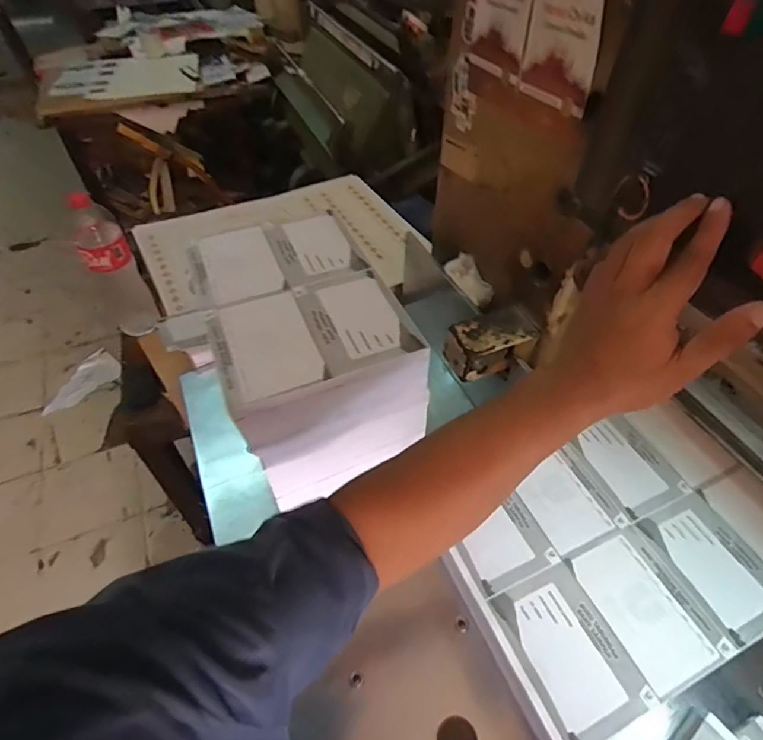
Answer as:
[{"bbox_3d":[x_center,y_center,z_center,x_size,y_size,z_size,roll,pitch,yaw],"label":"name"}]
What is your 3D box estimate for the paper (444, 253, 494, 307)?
[{"bbox_3d":[0.132,-0.132,0.695,0.039,0.024,0.091,-22,69,-19],"label":"paper"}]

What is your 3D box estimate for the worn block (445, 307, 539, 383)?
[{"bbox_3d":[0.144,-0.037,0.622,0.114,0.057,0.066,-18,51,-16],"label":"worn block"}]

